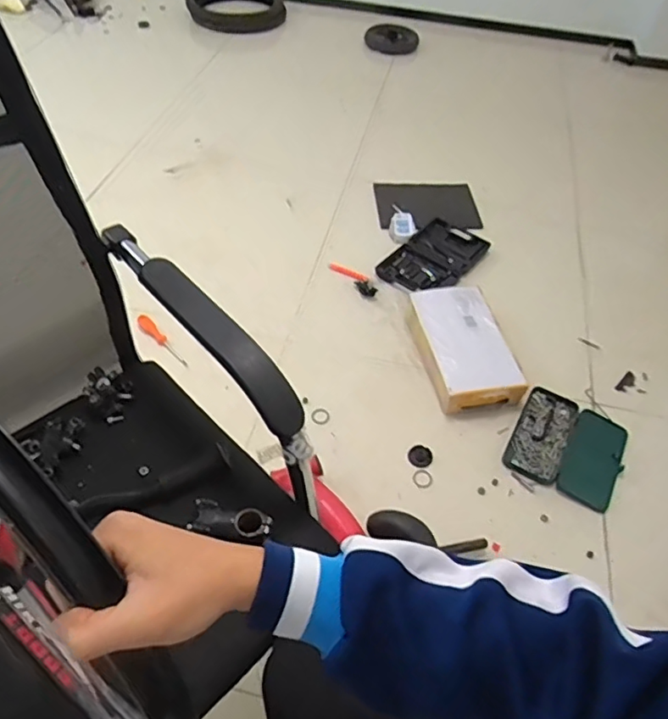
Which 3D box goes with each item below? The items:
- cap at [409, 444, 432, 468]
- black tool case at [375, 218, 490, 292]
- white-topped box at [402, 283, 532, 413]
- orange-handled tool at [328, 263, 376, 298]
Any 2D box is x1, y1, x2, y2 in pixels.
[{"bbox_3d":[0.200,0.223,1.290,0.056,0.007,0.058,2,50,-2],"label":"cap"},{"bbox_3d":[0.309,-0.319,1.717,0.221,0.034,0.382,39,57,25],"label":"black tool case"},{"bbox_3d":[0.327,-0.039,1.435,0.209,0.092,0.373,-9,51,-12],"label":"white-topped box"},{"bbox_3d":[0.056,-0.244,1.643,0.050,0.030,0.186,-35,60,-29],"label":"orange-handled tool"}]

